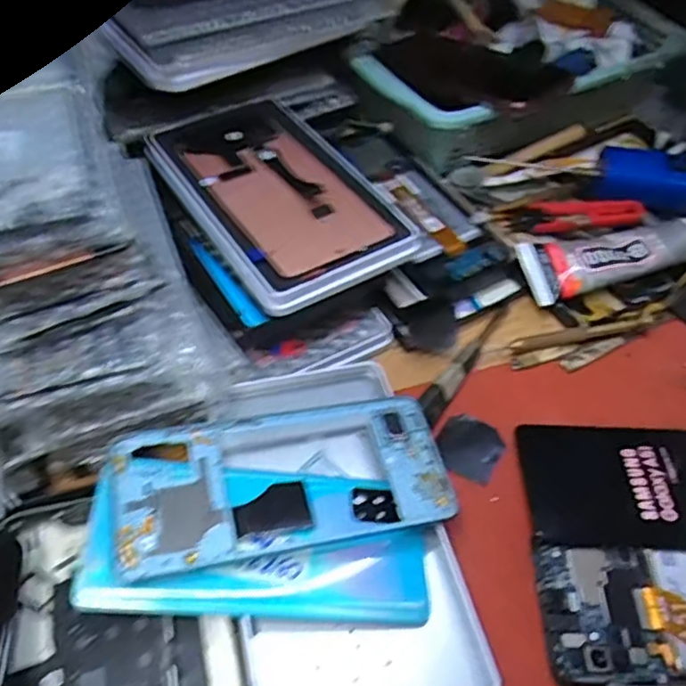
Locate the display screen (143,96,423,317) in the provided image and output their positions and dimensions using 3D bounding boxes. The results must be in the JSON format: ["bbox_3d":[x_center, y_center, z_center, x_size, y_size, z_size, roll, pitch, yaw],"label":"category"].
[{"bbox_3d":[-0.044,-0.096,0.410,0.104,0.014,0.177,-28,57,-20],"label":"display screen"}]

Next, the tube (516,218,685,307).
[{"bbox_3d":[0.188,-0.066,0.437,0.136,0.032,0.044,-13,54,-12],"label":"tube"}]

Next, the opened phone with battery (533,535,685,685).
[{"bbox_3d":[0.170,0.130,0.307,0.149,0.015,0.064,4,52,0],"label":"opened phone with battery"}]

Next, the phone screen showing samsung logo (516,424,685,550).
[{"bbox_3d":[0.173,0.075,0.346,0.147,0.010,0.072,0,50,2],"label":"phone screen showing samsung logo"}]

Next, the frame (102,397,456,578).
[{"bbox_3d":[-0.029,0.067,0.317,0.159,0.010,0.072,-8,52,-15],"label":"frame"}]

